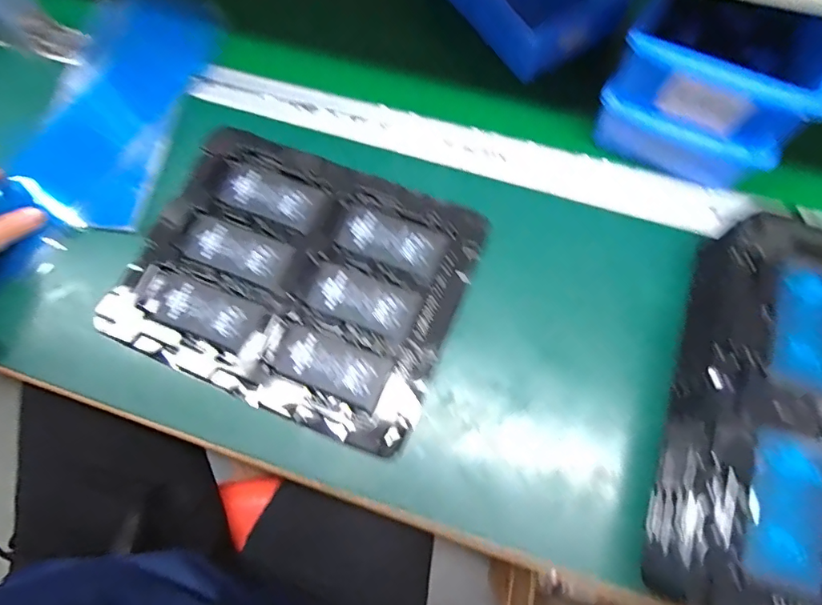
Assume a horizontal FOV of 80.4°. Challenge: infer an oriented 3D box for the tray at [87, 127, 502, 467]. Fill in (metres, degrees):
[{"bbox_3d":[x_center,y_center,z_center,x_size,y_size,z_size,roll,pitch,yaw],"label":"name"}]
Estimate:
[{"bbox_3d":[-0.096,-0.021,0.418,0.270,0.028,0.210,21,72,10],"label":"tray"}]

